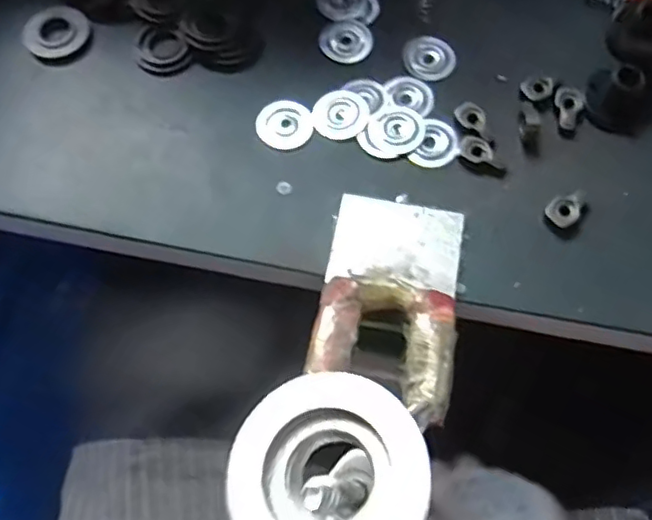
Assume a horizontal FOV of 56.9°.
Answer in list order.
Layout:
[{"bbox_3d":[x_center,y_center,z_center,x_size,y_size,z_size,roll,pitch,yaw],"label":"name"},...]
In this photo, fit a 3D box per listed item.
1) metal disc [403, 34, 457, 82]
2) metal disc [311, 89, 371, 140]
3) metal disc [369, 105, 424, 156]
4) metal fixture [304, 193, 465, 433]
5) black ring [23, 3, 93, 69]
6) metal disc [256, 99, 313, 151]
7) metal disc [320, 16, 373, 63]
[{"bbox_3d":[0.069,-0.135,0.402,0.035,0.004,0.033,-1,68,2],"label":"metal disc"},{"bbox_3d":[0.009,-0.094,0.389,0.036,0.004,0.036,-1,68,3],"label":"metal disc"},{"bbox_3d":[0.045,-0.084,0.383,0.034,0.004,0.034,-1,68,2],"label":"metal disc"},{"bbox_3d":[0.034,0.020,0.330,0.074,0.036,0.129,10,71,5],"label":"metal fixture"},{"bbox_3d":[-0.182,-0.154,0.409,0.042,0.005,0.044,-39,72,-12],"label":"black ring"},{"bbox_3d":[-0.027,-0.087,0.388,0.034,0.005,0.036,-1,68,2],"label":"metal disc"},{"bbox_3d":[0.014,-0.150,0.410,0.033,0.004,0.036,-1,68,2],"label":"metal disc"}]

